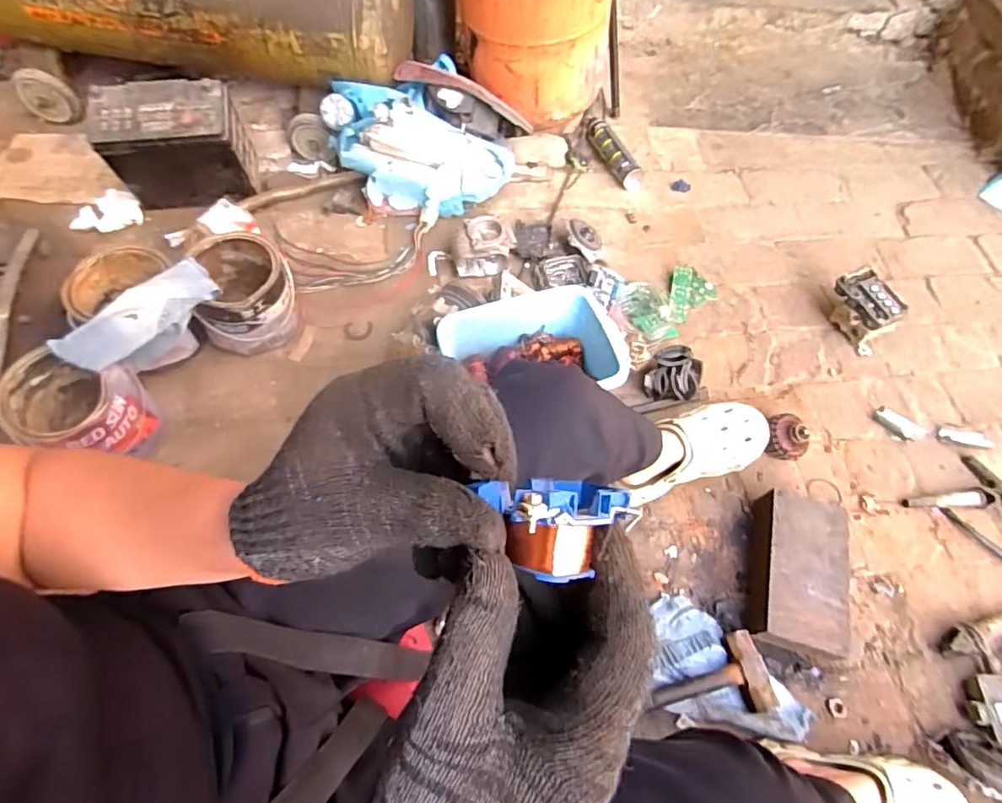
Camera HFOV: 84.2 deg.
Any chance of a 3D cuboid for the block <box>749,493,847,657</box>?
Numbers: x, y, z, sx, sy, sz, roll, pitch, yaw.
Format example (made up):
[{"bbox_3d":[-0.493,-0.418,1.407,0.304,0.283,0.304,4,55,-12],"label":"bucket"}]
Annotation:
[{"bbox_3d":[0.448,0.251,0.834,0.123,0.062,0.227,16,62,5],"label":"block"}]

